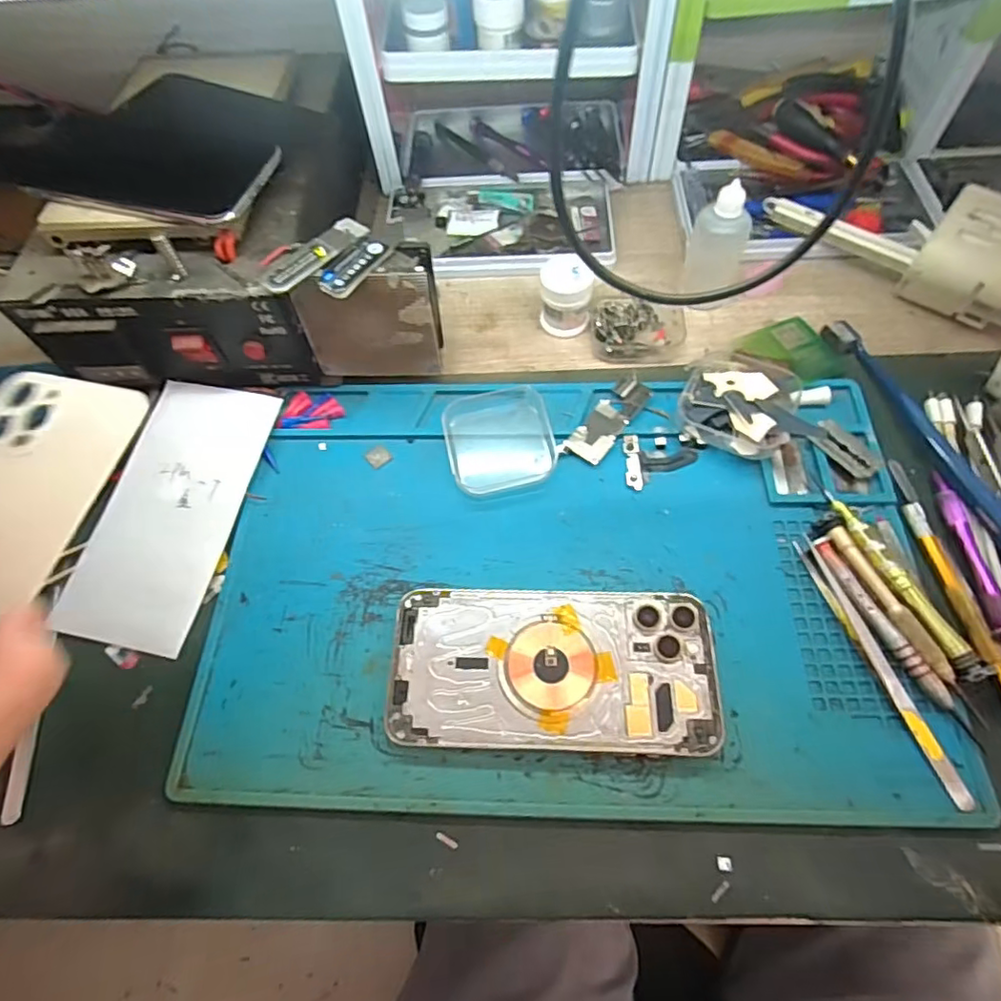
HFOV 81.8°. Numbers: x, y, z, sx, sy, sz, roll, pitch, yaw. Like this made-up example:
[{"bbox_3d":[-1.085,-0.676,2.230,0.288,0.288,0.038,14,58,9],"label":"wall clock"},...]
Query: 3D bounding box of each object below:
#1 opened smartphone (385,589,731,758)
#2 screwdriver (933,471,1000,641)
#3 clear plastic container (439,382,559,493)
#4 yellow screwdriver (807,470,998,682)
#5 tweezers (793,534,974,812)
[{"bbox_3d":[0.025,0.083,0.291,0.159,0.009,0.078,1,62,4],"label":"opened smartphone"},{"bbox_3d":[0.248,0.026,0.303,0.013,0.011,0.095,-3,62,2],"label":"screwdriver"},{"bbox_3d":[-0.001,-0.039,0.354,0.063,0.014,0.066,-11,62,-2],"label":"clear plastic container"},{"bbox_3d":[0.204,0.035,0.300,0.015,0.011,0.122,-20,63,-7],"label":"yellow screwdriver"},{"bbox_3d":[0.185,0.077,0.282,0.011,0.009,0.133,-17,63,-6],"label":"tweezers"}]

